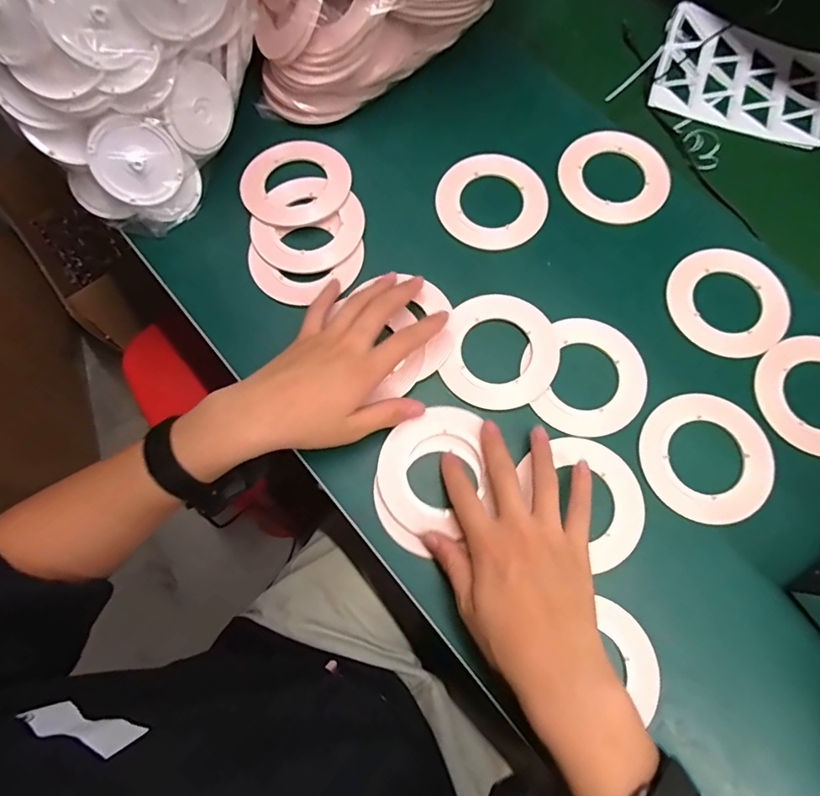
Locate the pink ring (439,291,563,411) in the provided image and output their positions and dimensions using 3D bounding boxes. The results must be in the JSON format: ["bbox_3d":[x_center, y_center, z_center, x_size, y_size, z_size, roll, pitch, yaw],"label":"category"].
[{"bbox_3d":[0.079,-0.041,0.413,0.093,0.004,0.102,0,74,1],"label":"pink ring"}]

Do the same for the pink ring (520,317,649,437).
[{"bbox_3d":[0.146,-0.017,0.408,0.101,0.004,0.097,0,74,1],"label":"pink ring"}]

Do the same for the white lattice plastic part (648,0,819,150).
[{"bbox_3d":[0.348,-0.333,0.506,0.176,0.023,0.131,20,75,7],"label":"white lattice plastic part"}]

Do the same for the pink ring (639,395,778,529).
[{"bbox_3d":[0.237,0.046,0.387,0.100,0.004,0.100,0,74,1],"label":"pink ring"}]

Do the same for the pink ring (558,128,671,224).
[{"bbox_3d":[0.194,-0.210,0.461,0.100,0.004,0.097,0,74,1],"label":"pink ring"}]

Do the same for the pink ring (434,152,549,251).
[{"bbox_3d":[0.077,-0.185,0.454,0.101,0.004,0.100,0,74,1],"label":"pink ring"}]

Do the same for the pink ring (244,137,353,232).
[{"bbox_3d":[-0.107,-0.204,0.460,0.099,0.007,0.095,0,74,1],"label":"pink ring"}]

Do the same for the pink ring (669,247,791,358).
[{"bbox_3d":[0.276,-0.084,0.422,0.100,0.005,0.094,0,74,1],"label":"pink ring"}]

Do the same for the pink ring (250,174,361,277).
[{"bbox_3d":[-0.094,-0.157,0.449,0.095,0.009,0.096,0,74,1],"label":"pink ring"}]

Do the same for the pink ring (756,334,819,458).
[{"bbox_3d":[0.337,-0.002,0.398,0.100,0.007,0.096,0,74,1],"label":"pink ring"}]

